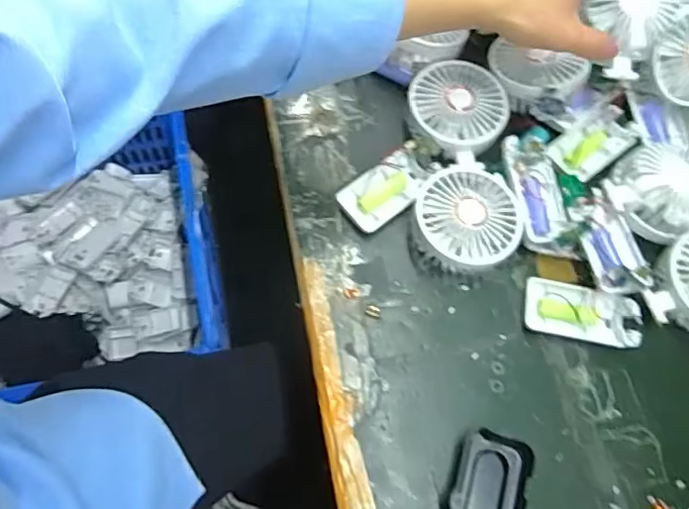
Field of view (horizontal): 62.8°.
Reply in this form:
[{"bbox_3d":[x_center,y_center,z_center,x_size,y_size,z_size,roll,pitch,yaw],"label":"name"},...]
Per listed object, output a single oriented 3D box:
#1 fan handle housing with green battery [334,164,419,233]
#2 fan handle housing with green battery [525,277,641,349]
[{"bbox_3d":[0.031,-0.052,0.495,0.067,0.012,0.045,-35,76,-17],"label":"fan handle housing with green battery"},{"bbox_3d":[0.194,0.049,0.464,0.091,0.013,0.043,13,68,-1],"label":"fan handle housing with green battery"}]

